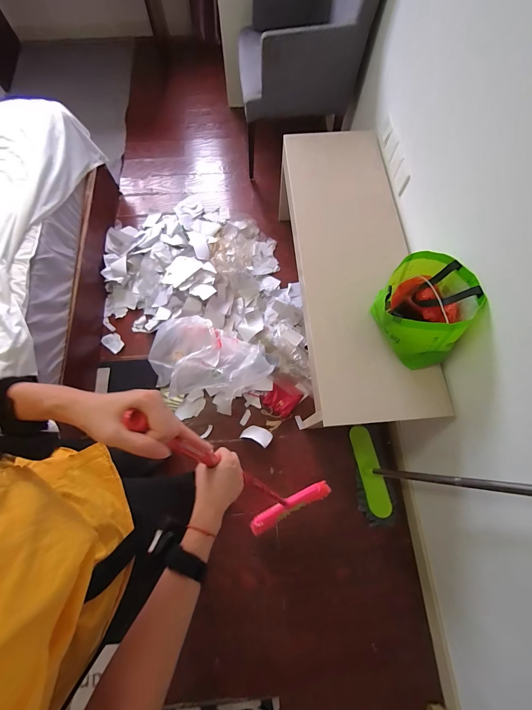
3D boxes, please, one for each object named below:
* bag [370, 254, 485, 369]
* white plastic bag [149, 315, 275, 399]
[{"bbox_3d":[0.479,-0.138,0.870,0.245,0.209,0.270,26,74,8],"label":"bag"},{"bbox_3d":[-0.266,0.008,1.307,0.560,0.150,0.343,1,73,0],"label":"white plastic bag"}]

